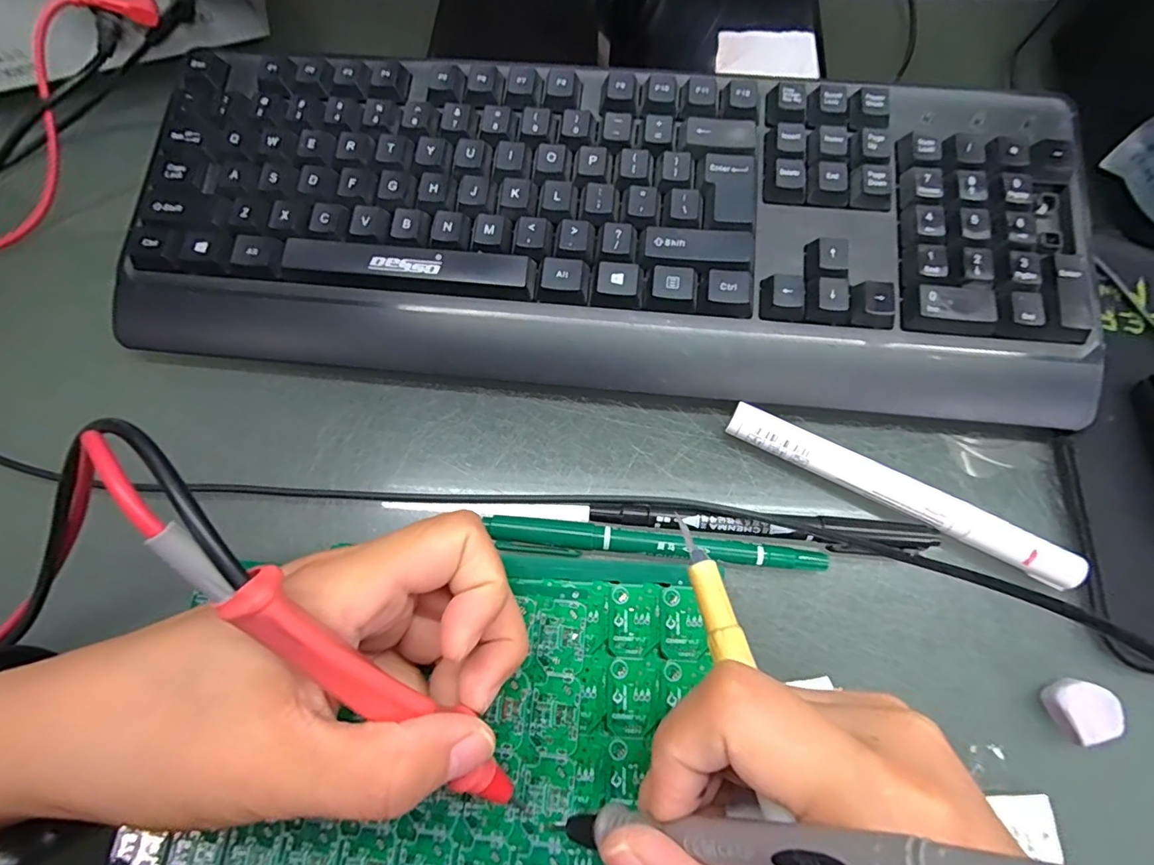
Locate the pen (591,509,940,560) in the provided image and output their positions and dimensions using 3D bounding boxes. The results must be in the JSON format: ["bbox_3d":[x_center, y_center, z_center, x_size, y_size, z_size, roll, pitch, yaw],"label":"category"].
[{"bbox_3d":[0.076,0.040,0.216,0.136,0.017,0.014,5,71,3],"label":"pen"}]

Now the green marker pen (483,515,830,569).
[{"bbox_3d":[0.032,0.048,0.217,0.135,0.012,0.013,5,71,3],"label":"green marker pen"}]

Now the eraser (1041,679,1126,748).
[{"bbox_3d":[0.186,0.102,0.193,0.020,0.009,0.020,-11,71,-3],"label":"eraser"}]

